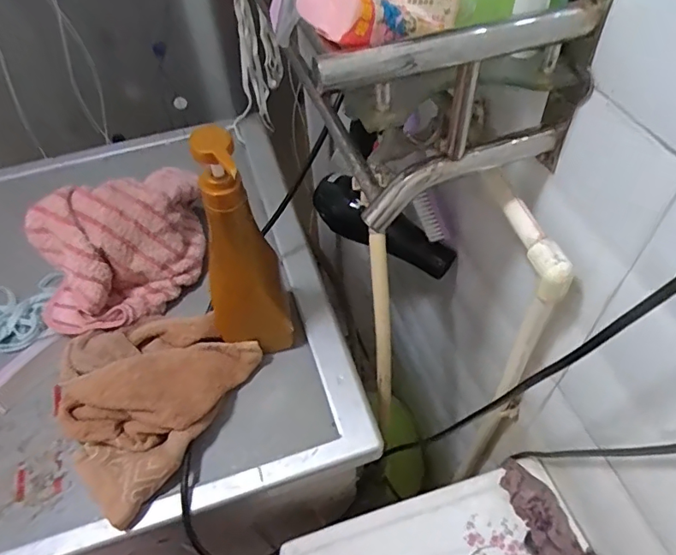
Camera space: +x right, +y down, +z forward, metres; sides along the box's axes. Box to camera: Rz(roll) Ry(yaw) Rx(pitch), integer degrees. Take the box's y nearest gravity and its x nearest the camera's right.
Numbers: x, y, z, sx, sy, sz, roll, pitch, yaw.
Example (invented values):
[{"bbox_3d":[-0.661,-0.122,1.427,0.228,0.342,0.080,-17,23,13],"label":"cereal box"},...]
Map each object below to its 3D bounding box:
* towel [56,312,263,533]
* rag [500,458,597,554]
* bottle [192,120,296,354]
[{"bbox_3d":[-0.220,0.119,0.538,0.185,0.067,0.206,24,57,20],"label":"towel"},{"bbox_3d":[0.238,0.283,0.584,0.063,0.034,0.146,-21,54,-12],"label":"rag"},{"bbox_3d":[-0.100,-0.021,0.495,0.079,0.288,0.062,-13,53,-6],"label":"bottle"}]

